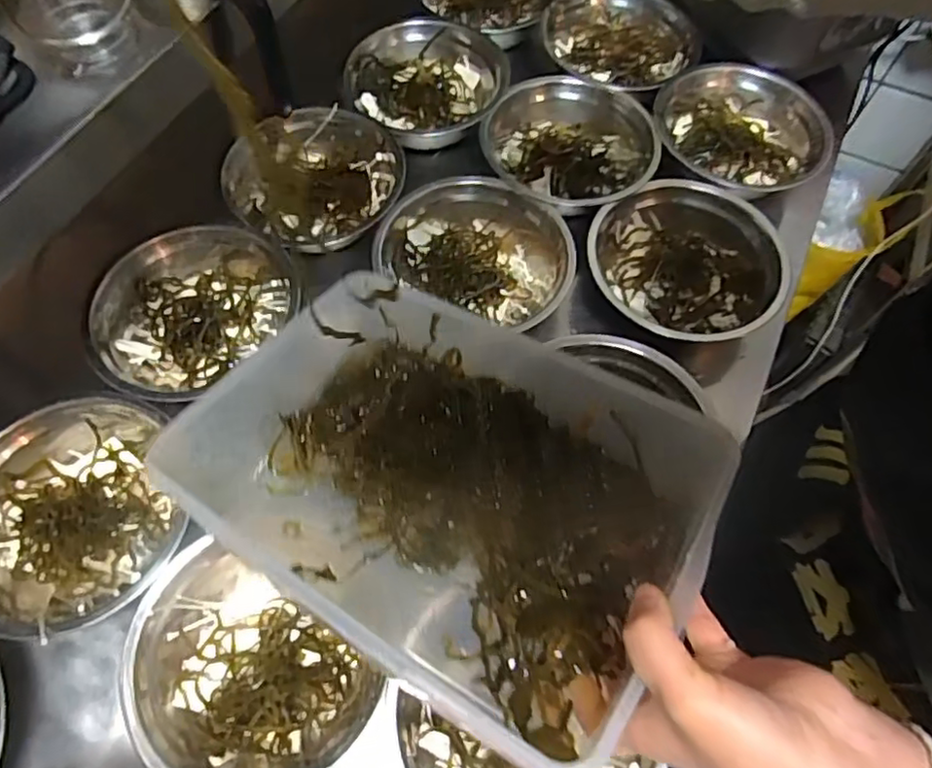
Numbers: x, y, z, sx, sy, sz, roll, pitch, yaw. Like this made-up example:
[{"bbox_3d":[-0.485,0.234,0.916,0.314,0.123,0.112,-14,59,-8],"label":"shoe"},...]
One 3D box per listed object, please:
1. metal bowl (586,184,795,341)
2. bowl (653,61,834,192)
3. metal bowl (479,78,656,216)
[{"bbox_3d":[0.224,-0.126,0.646,0.188,0.044,0.192,1,63,-1],"label":"metal bowl"},{"bbox_3d":[0.309,-0.288,0.728,0.183,0.059,0.183,1,63,-1],"label":"bowl"},{"bbox_3d":[0.115,-0.256,0.713,0.188,0.056,0.189,-9,64,-6],"label":"metal bowl"}]

